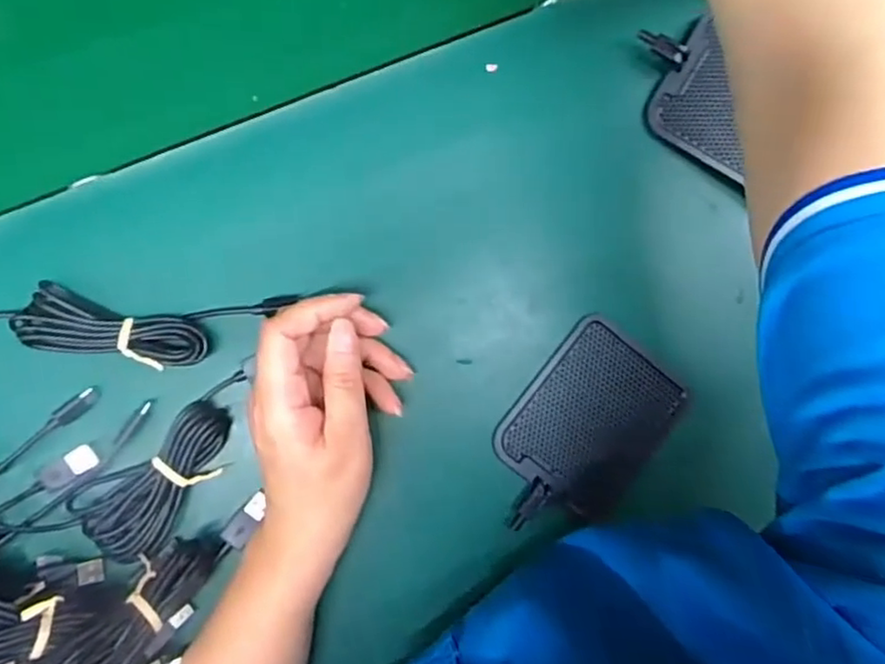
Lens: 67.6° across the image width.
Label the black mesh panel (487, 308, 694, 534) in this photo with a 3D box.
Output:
[{"bbox_3d":[0.080,0.057,0.374,0.079,0.010,0.117,38,85,0],"label":"black mesh panel"}]

